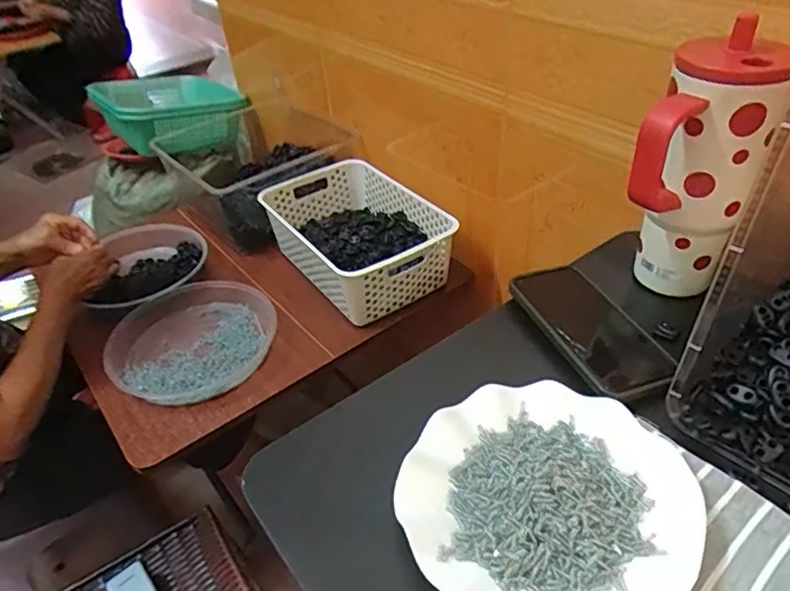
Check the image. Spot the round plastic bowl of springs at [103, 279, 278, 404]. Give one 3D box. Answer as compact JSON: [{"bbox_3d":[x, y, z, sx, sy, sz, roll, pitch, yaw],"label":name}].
[{"bbox_3d":[-0.287,0.068,0.840,0.234,0.048,0.220,-4,39,4],"label":"round plastic bowl of springs"}]

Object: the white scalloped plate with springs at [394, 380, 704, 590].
[{"bbox_3d":[0.099,0.132,0.381,0.176,0.025,0.173,-4,39,4],"label":"white scalloped plate with springs"}]

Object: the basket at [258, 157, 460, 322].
[{"bbox_3d":[-0.065,-0.106,0.940,0.216,0.091,0.324,-28,43,-23],"label":"basket"}]

